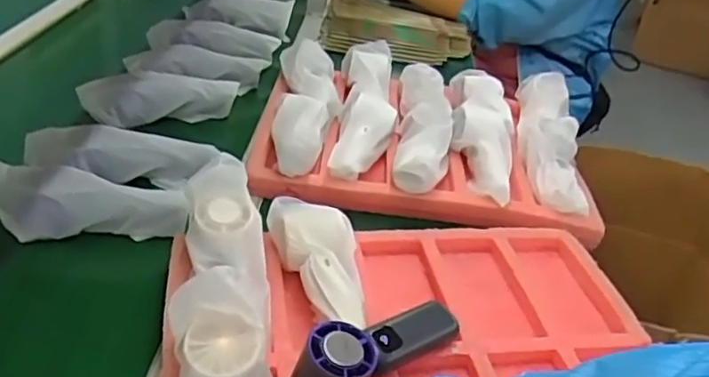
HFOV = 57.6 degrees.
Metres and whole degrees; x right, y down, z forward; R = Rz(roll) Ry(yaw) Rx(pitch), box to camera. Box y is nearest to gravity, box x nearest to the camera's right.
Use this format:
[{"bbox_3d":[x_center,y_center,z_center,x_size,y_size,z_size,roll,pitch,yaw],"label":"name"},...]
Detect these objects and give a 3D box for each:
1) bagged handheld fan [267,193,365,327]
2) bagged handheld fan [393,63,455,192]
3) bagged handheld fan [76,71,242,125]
[{"bbox_3d":[-0.027,0.062,0.602,0.068,0.038,0.156,-12,50,-27],"label":"bagged handheld fan"},{"bbox_3d":[0.092,-0.083,0.850,0.071,0.079,0.273,11,33,-1],"label":"bagged handheld fan"},{"bbox_3d":[-0.255,-0.120,0.855,0.195,0.065,0.047,-7,37,-26],"label":"bagged handheld fan"}]

